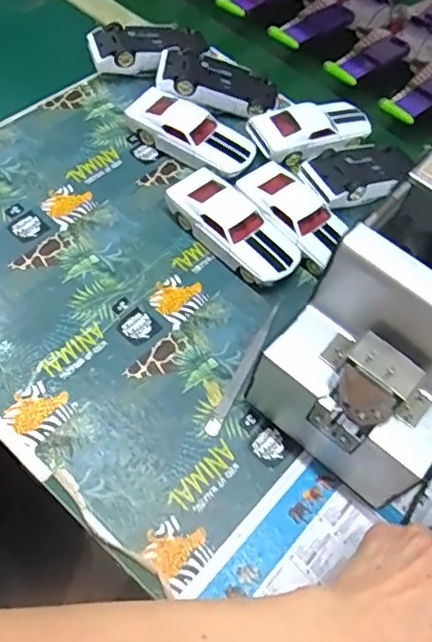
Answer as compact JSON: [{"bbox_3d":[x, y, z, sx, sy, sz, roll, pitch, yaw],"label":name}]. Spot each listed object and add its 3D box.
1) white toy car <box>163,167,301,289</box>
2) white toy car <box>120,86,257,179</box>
[{"bbox_3d":[0.016,-0.082,0.492,0.126,0.031,0.051,40,61,16],"label":"white toy car"},{"bbox_3d":[-0.024,-0.181,0.545,0.127,0.032,0.057,28,59,9],"label":"white toy car"}]

